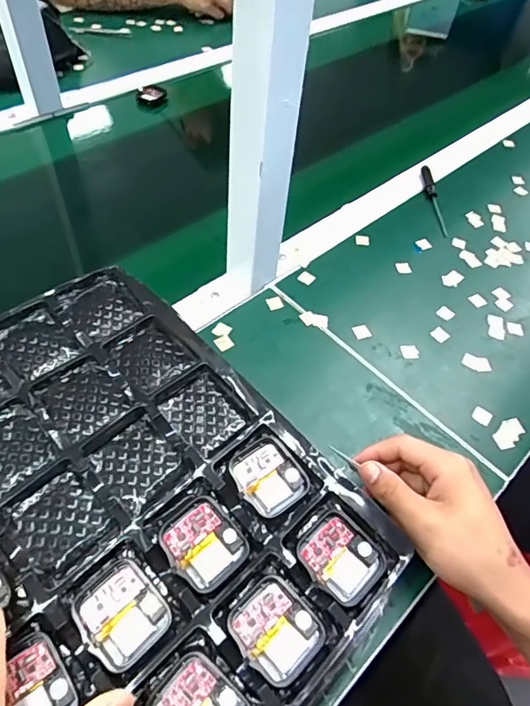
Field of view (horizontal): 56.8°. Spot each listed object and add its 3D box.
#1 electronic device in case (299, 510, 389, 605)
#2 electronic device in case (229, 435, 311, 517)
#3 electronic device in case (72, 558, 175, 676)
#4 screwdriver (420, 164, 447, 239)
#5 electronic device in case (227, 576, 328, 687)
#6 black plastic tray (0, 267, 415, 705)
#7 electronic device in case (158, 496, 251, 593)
[{"bbox_3d":[0.041,0.111,0.266,0.036,0.010,0.042,-31,62,-26],"label":"electronic device in case"},{"bbox_3d":[0.002,0.072,0.288,0.036,0.009,0.042,-33,62,-26],"label":"electronic device in case"},{"bbox_3d":[-0.070,0.127,0.240,0.036,0.007,0.042,-35,64,-27],"label":"electronic device in case"},{"bbox_3d":[0.230,-0.205,0.665,0.011,0.016,0.121,-2,66,-8],"label":"screwdriver"},{"bbox_3d":[0.006,0.138,0.244,0.037,0.005,0.043,-33,62,-26],"label":"electronic device in case"},{"bbox_3d":[-0.105,0.090,0.262,0.289,0.022,0.256,39,59,22],"label":"black plastic tray"},{"bbox_3d":[-0.033,0.102,0.263,0.037,0.012,0.041,-34,63,-27],"label":"electronic device in case"}]

